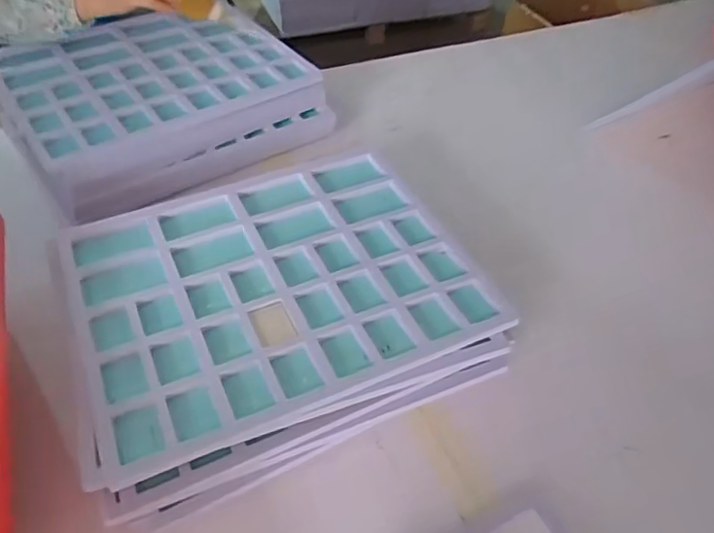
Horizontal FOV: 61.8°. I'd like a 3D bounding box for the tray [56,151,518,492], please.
[{"bbox_3d":[-0.095,0.011,0.675,0.416,0.031,0.338,-18,49,-19],"label":"tray"}]

